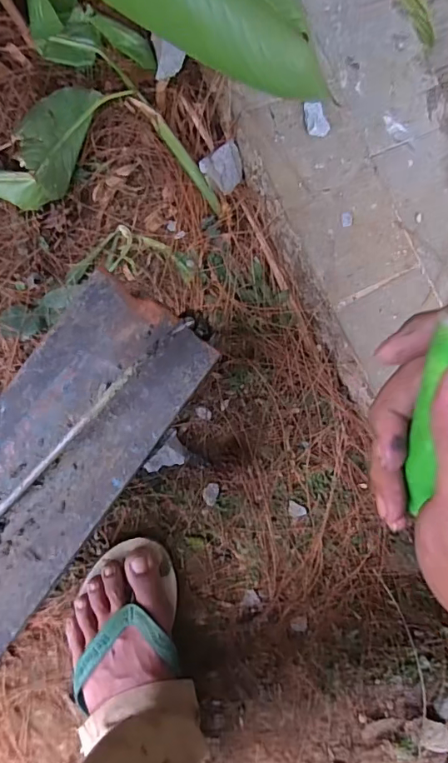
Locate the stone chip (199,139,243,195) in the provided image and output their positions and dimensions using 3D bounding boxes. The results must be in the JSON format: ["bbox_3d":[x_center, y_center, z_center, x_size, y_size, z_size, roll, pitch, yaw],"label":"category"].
[{"bbox_3d":[0.001,-0.216,0.497,0.042,0.018,0.040,-38,94,-9],"label":"stone chip"}]

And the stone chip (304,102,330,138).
[{"bbox_3d":[0.086,-0.249,0.462,0.016,0.017,0.036,-15,89,-5],"label":"stone chip"}]

